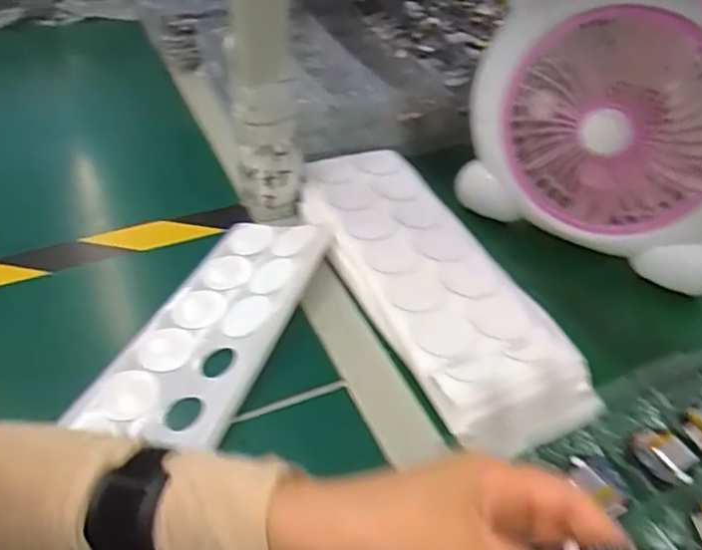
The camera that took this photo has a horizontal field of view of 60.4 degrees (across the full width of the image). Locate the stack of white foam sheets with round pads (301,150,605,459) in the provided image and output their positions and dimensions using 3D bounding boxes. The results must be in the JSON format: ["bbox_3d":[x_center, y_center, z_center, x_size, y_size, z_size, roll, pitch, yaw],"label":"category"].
[{"bbox_3d":[0.056,-0.006,0.505,0.125,0.032,0.333,-16,45,-20],"label":"stack of white foam sheets with round pads"}]

